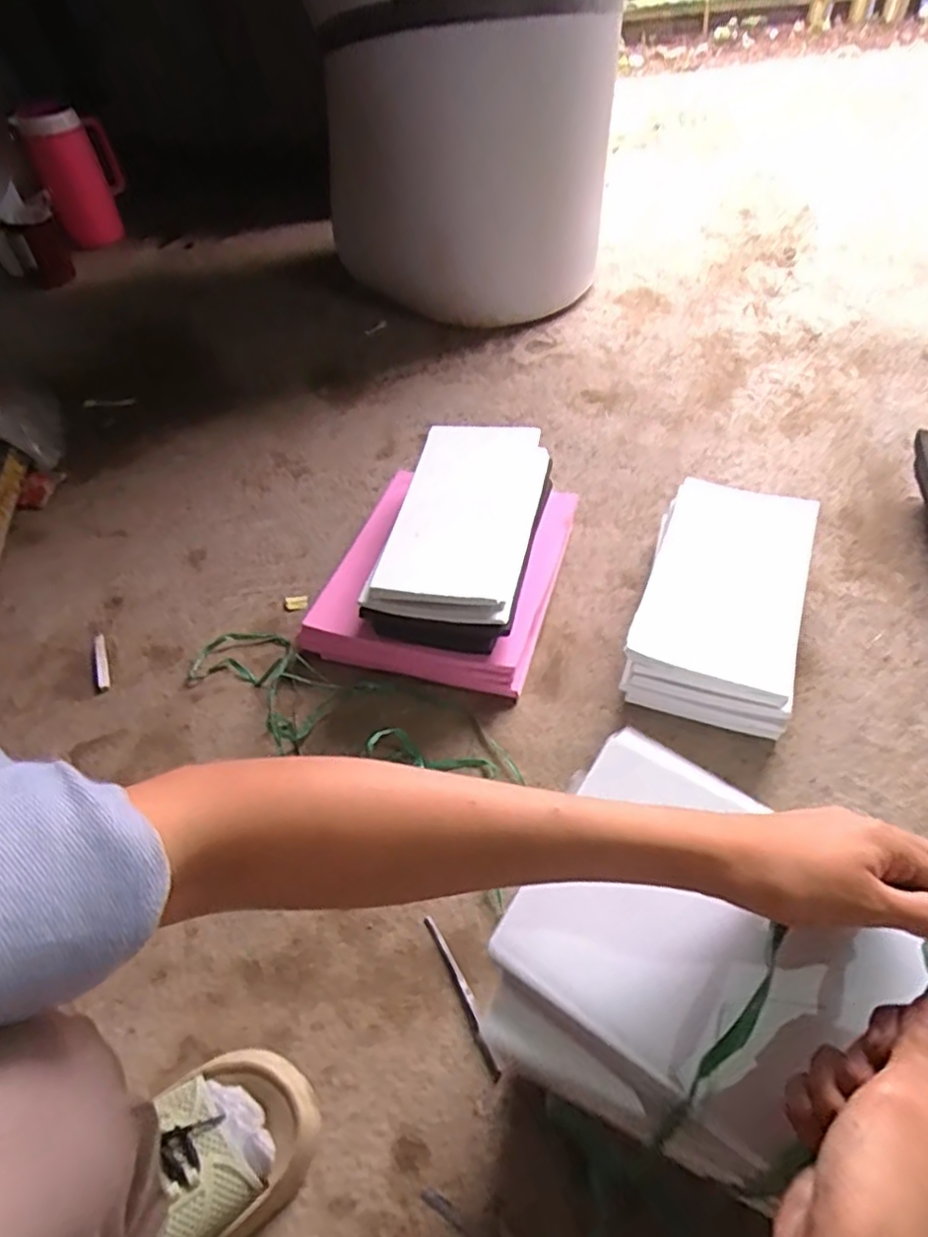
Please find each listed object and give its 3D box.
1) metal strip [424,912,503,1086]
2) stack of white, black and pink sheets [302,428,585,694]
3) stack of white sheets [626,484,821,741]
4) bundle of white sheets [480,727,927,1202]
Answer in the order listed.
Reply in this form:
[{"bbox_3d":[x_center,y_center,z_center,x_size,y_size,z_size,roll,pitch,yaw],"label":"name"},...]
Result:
[{"bbox_3d":[-0.001,0.300,0.528,0.012,0.011,0.126,-23,50,-15],"label":"metal strip"},{"bbox_3d":[-0.020,-0.088,0.775,0.254,0.137,0.310,11,50,14],"label":"stack of white, black and pink sheets"},{"bbox_3d":[0.278,-0.017,0.714,0.158,0.094,0.289,15,51,17],"label":"stack of white sheets"},{"bbox_3d":[0.167,0.187,0.312,0.282,0.047,0.169,24,54,24],"label":"bundle of white sheets"}]

